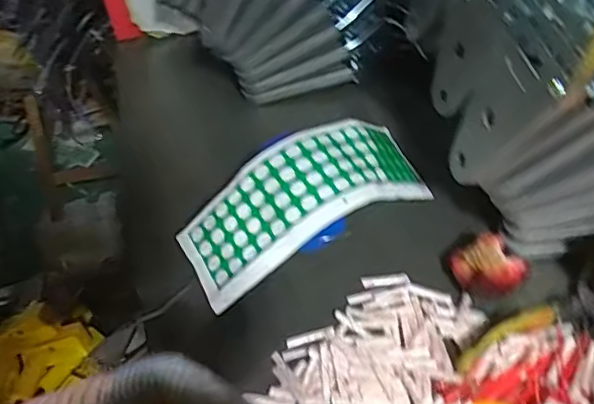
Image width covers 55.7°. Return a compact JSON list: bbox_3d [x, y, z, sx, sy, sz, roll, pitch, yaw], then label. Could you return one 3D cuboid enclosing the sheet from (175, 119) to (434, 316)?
[{"bbox_3d":[0.010,0.000,0.393,0.185,0.064,0.072,-28,55,-18],"label":"sheet"}]

